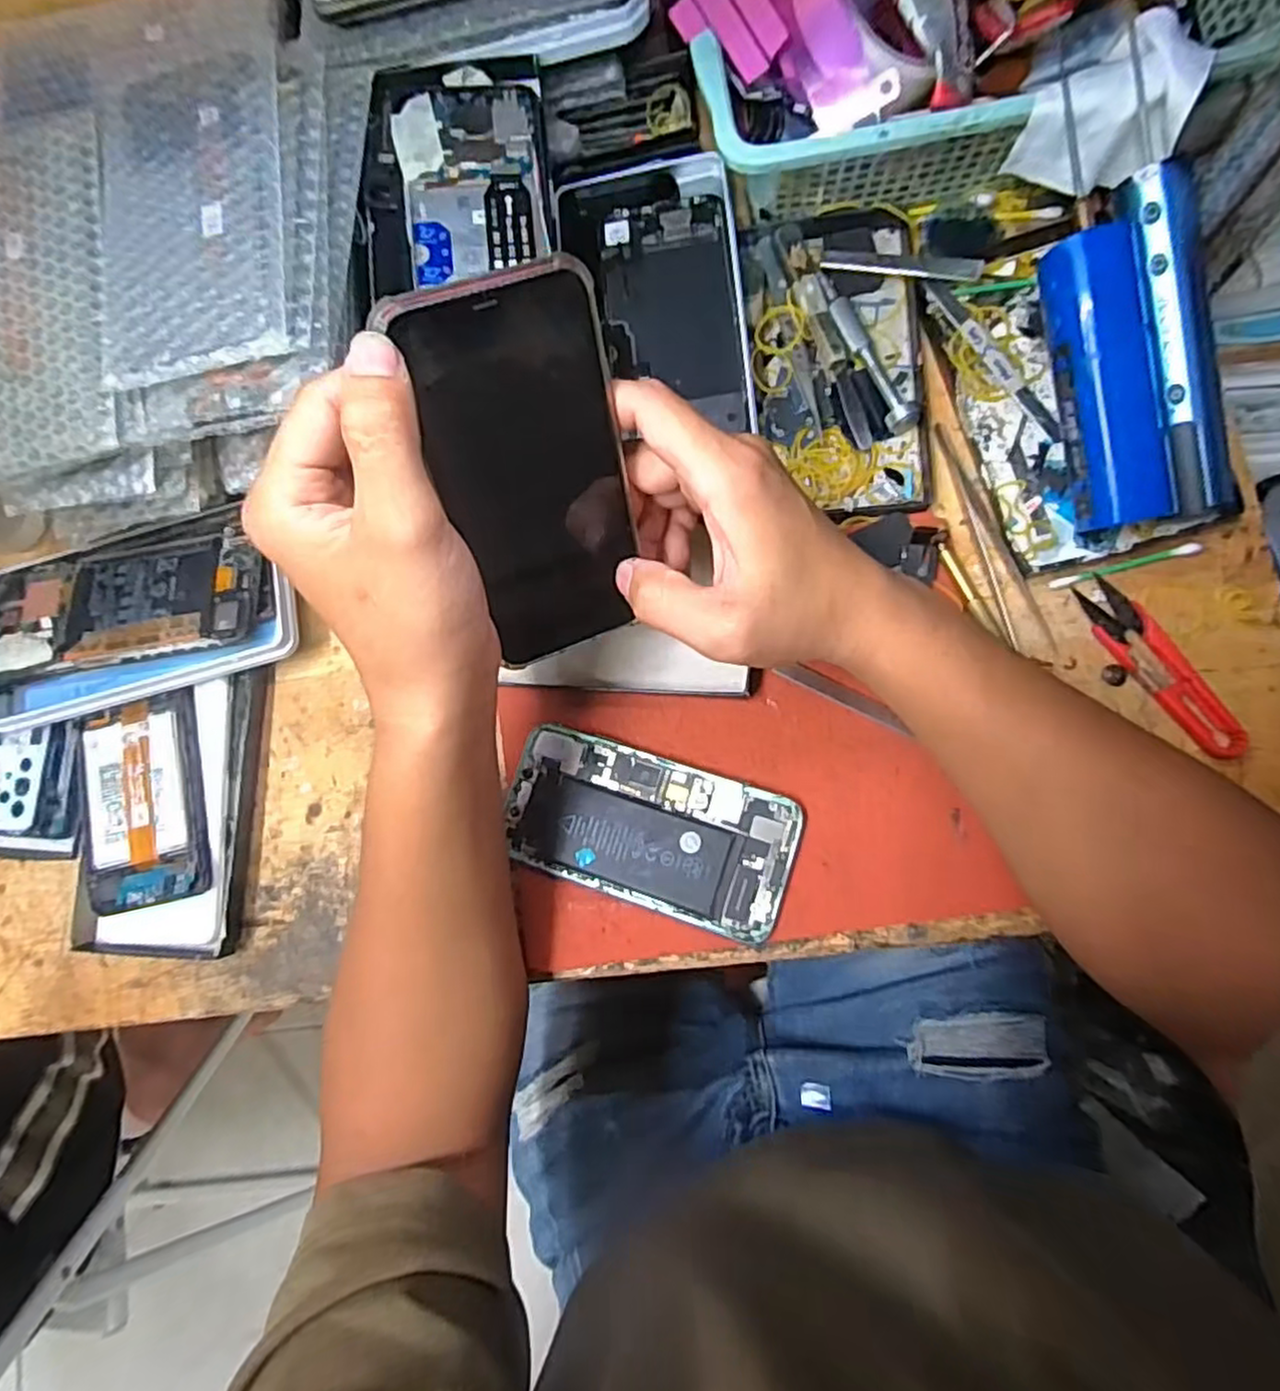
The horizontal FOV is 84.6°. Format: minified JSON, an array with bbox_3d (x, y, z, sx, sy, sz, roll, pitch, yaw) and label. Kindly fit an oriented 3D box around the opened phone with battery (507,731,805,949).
[{"bbox_3d":[0.003,0.069,0.362,0.147,0.008,0.073,17,85,11],"label":"opened phone with battery"}]

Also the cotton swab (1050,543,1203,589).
[{"bbox_3d":[0.246,-0.066,0.355,0.070,0.006,0.006,-13,82,4],"label":"cotton swab"}]

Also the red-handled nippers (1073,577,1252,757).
[{"bbox_3d":[0.254,-0.014,0.343,0.025,0.013,0.100,-33,78,3],"label":"red-handled nippers"}]

